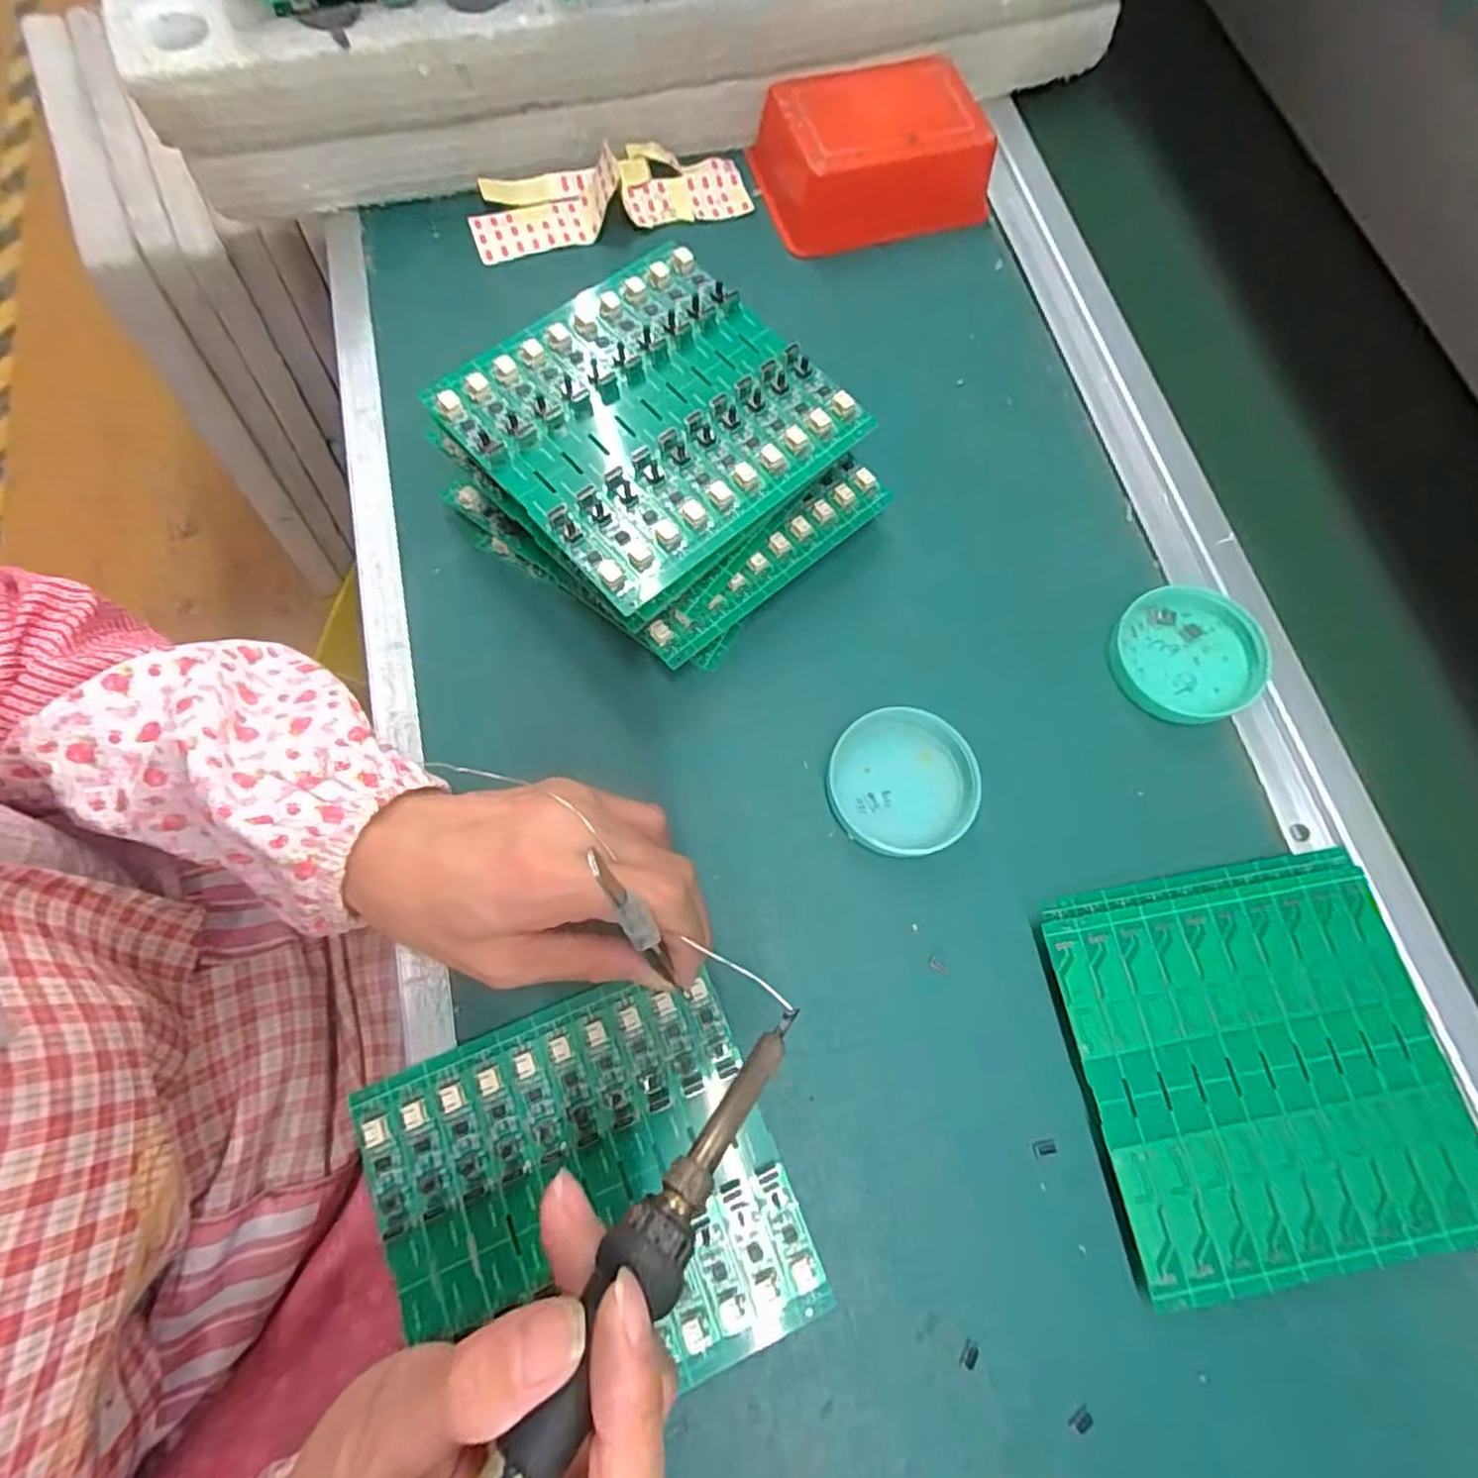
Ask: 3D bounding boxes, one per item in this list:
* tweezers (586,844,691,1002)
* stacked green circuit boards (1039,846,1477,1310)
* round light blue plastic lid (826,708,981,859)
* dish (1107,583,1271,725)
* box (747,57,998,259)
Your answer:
[{"bbox_3d":[-0.029,0.069,0.235,0.007,0.116,0.011,-25,55,-9],"label":"tweezers"},{"bbox_3d":[0.204,0.126,0.279,0.138,0.015,0.142,-10,72,-5],"label":"stacked green circuit boards"},{"bbox_3d":[0.072,0.018,0.309,0.062,0.012,0.062,0,72,-1],"label":"round light blue plastic lid"},{"bbox_3d":[0.211,-0.041,0.332,0.063,0.015,0.063,-2,76,7],"label":"dish"},{"bbox_3d":[0.077,-0.342,0.409,0.126,0.044,0.090,-16,73,-6],"label":"box"}]

